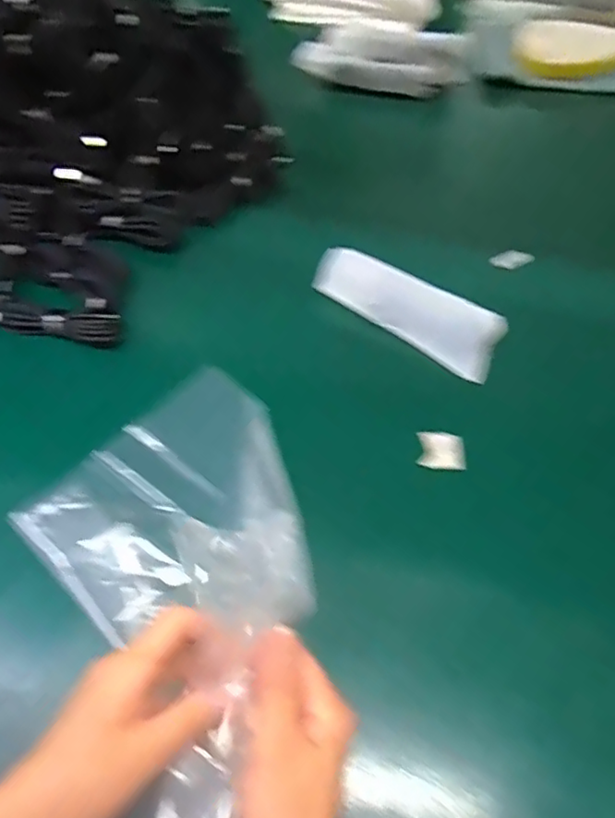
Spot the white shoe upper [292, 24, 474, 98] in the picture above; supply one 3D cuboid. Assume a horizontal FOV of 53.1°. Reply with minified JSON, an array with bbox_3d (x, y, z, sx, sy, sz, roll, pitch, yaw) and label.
[{"bbox_3d":[0.090,-0.403,0.710,0.204,0.055,0.048,3,60,0],"label":"white shoe upper"}]

